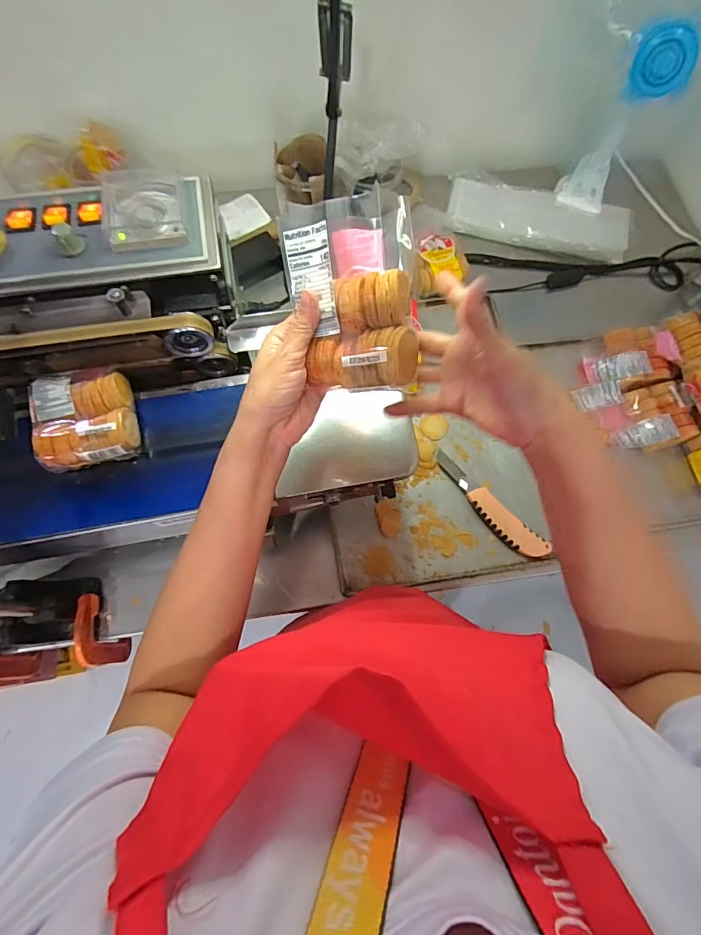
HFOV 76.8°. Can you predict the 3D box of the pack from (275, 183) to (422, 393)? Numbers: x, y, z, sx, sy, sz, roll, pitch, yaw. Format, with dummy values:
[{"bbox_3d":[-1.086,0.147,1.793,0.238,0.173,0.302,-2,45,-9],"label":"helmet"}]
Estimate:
[{"bbox_3d":[0.004,-0.134,0.339,0.097,0.045,0.151,-1,99,26],"label":"pack"}]

